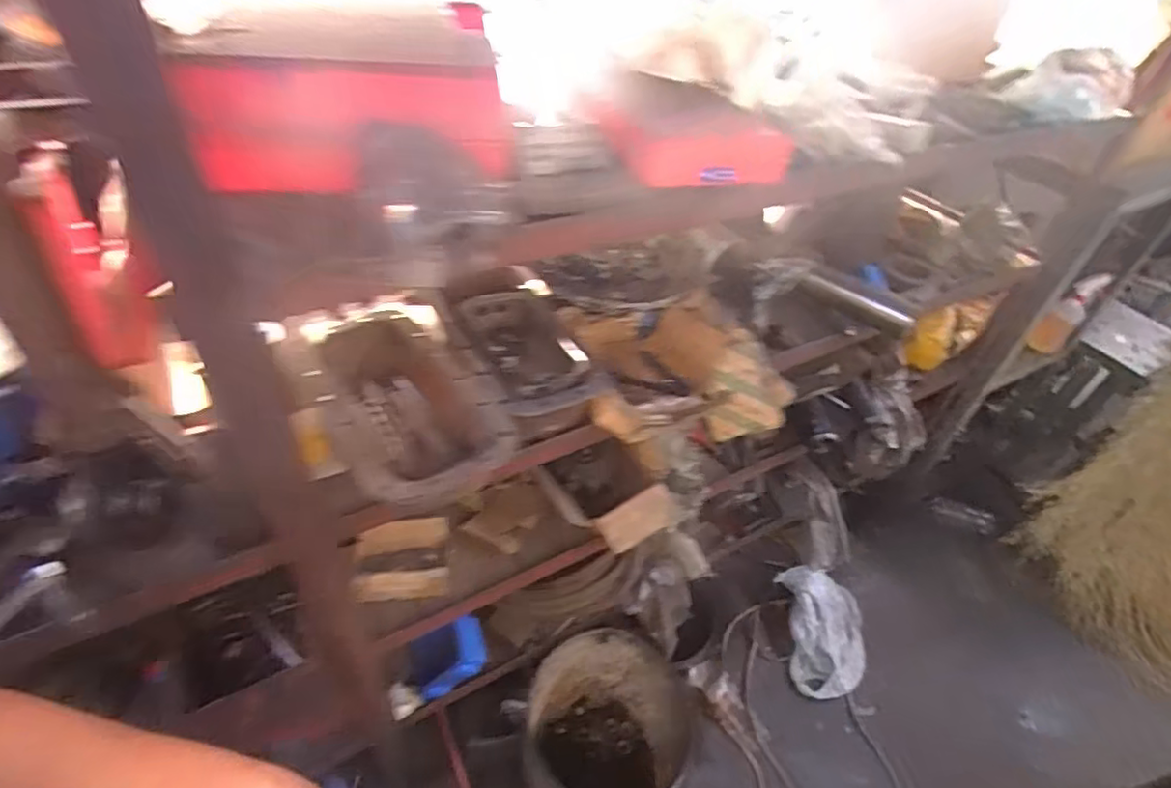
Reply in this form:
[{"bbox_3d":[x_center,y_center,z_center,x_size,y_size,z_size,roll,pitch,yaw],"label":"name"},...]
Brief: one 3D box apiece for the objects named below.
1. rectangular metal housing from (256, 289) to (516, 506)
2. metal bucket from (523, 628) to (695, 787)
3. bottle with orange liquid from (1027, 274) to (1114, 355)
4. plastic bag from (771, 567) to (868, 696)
[{"bbox_3d":[-0.227,0.010,0.724,0.211,0.089,0.340,-17,48,-23],"label":"rectangular metal housing"},{"bbox_3d":[0.032,0.666,1.158,0.290,0.297,0.322,20,45,14],"label":"metal bucket"},{"bbox_3d":[1.173,-0.191,1.472,0.088,0.211,0.067,-24,52,-29],"label":"bottle with orange liquid"},{"bbox_3d":[0.618,0.594,1.520,0.224,0.106,0.301,4,43,-4],"label":"plastic bag"}]

